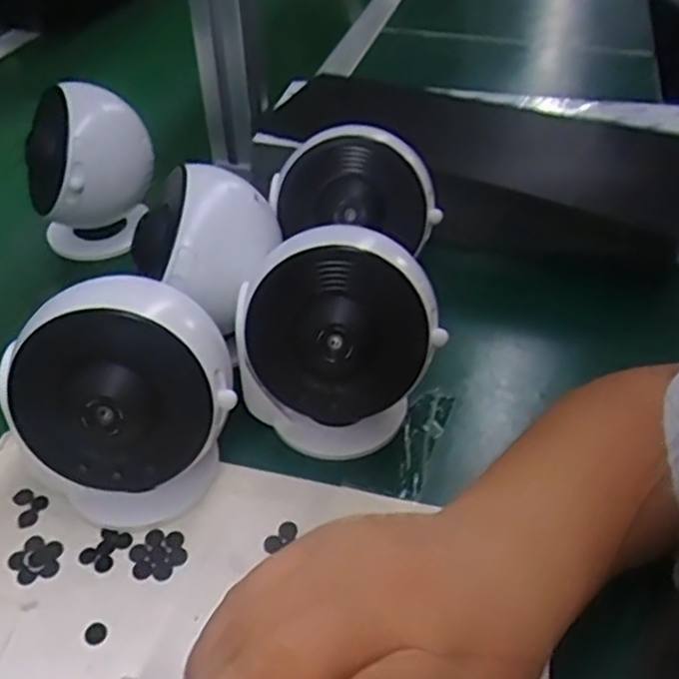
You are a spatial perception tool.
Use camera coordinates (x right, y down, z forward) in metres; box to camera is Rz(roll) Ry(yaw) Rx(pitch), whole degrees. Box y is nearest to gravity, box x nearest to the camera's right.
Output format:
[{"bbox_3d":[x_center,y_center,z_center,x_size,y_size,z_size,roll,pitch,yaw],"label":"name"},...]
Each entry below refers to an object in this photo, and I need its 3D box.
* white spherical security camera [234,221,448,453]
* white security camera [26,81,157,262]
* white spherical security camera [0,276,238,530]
[{"bbox_3d":[-0.001,0.005,0.399,0.110,0.123,0.073,-8,43,-8],"label":"white spherical security camera"},{"bbox_3d":[-0.194,-0.124,0.553,0.103,0.128,0.083,-17,45,-17],"label":"white security camera"},{"bbox_3d":[-0.109,0.031,0.370,0.110,0.123,0.079,-1,43,-1],"label":"white spherical security camera"}]

